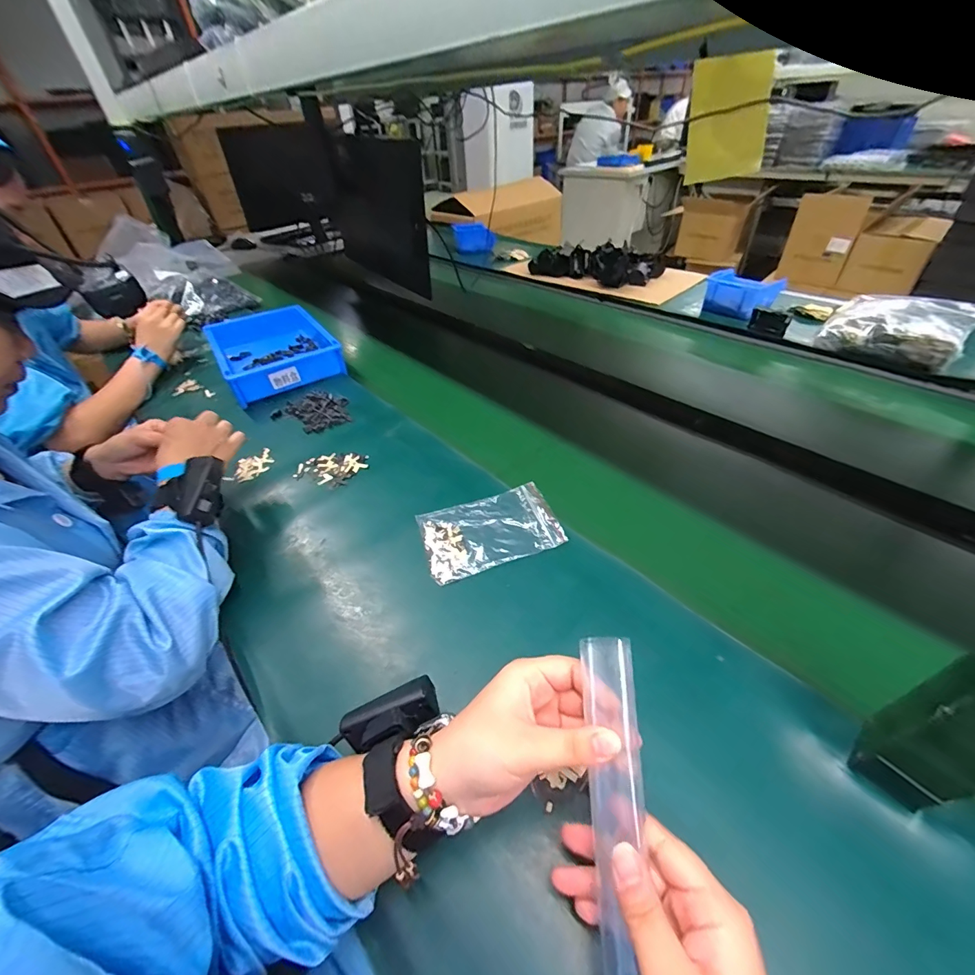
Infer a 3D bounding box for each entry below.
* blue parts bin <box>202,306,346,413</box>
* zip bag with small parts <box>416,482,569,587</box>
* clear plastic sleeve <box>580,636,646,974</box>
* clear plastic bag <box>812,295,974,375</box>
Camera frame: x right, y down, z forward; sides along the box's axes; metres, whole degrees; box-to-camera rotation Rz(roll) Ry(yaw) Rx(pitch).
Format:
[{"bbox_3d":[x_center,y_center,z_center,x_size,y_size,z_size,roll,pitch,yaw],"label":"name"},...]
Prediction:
[{"bbox_3d":[-0.396,-0.254,0.789,0.197,0.069,0.204,-29,50,-20],"label":"blue parts bin"},{"bbox_3d":[0.002,0.048,0.496,0.154,0.009,0.108,-15,47,-9],"label":"zip bag with small parts"},{"bbox_3d":[0.072,0.181,0.242,0.030,0.022,0.179,1,77,7],"label":"clear plastic sleeve"},{"bbox_3d":[0.743,-0.297,0.751,0.244,0.057,0.194,-34,49,-28],"label":"clear plastic bag"}]

